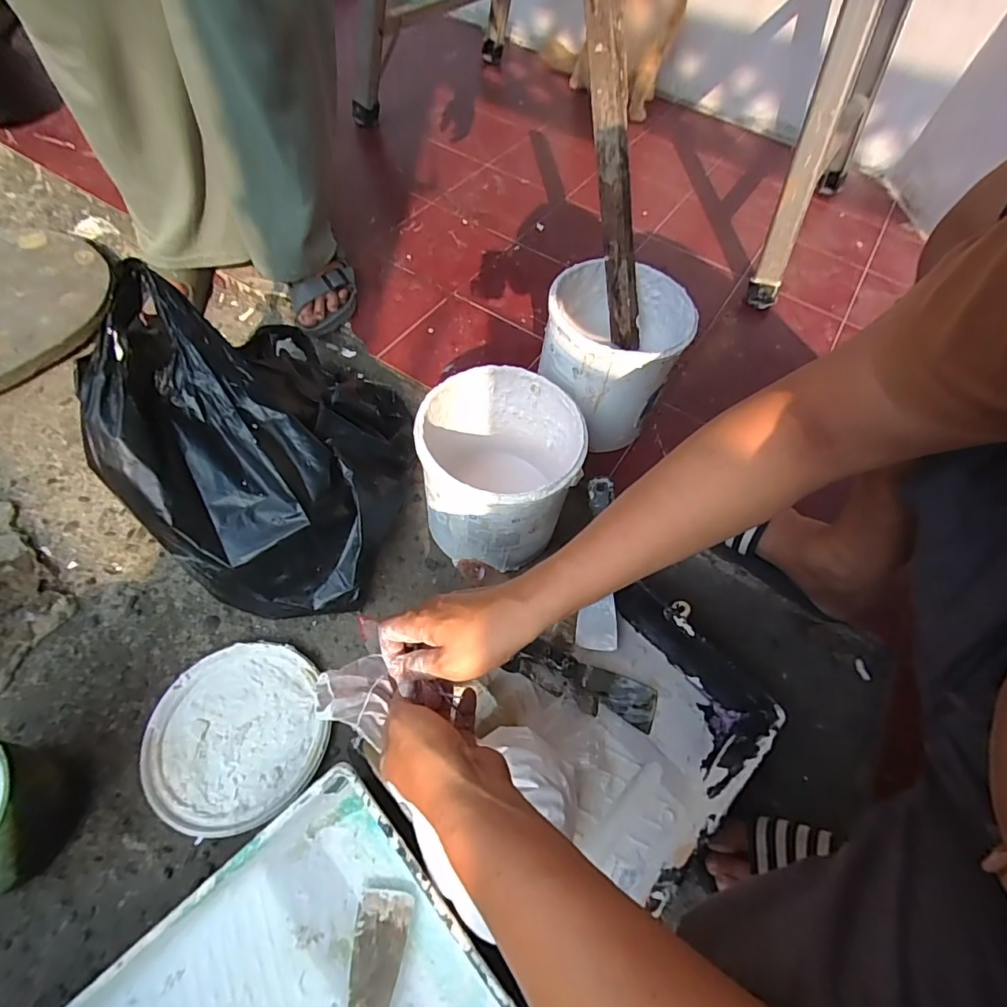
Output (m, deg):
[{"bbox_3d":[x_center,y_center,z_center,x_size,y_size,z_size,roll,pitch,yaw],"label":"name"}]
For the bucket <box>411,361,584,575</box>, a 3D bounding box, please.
[{"bbox_3d":[-0.009,-0.028,0.613,0.173,0.210,0.180,2,59,-3],"label":"bucket"}]

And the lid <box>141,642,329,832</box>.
[{"bbox_3d":[-0.281,0.240,0.520,0.171,0.015,0.172,2,59,-3],"label":"lid"}]

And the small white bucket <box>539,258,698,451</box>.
[{"bbox_3d":[0.139,-0.194,0.667,0.169,0.178,0.171,2,59,-3],"label":"small white bucket"}]

